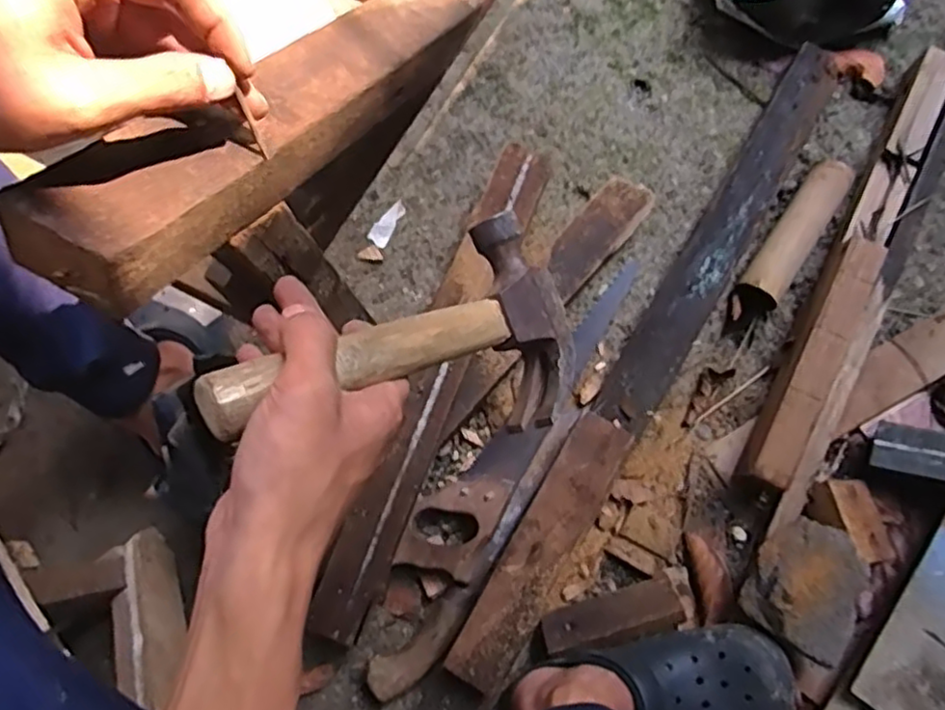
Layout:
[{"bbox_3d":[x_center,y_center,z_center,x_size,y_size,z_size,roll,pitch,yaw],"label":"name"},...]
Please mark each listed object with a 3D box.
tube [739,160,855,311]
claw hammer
[{"bbox_3d":[0.365,-0.140,0.762,0.054,0.042,0.199,34,82,10],"label":"tube"},{"bbox_3d":[-0.030,0.001,0.343,0.215,0.050,0.114,-20,76,-42],"label":"claw hammer"}]

